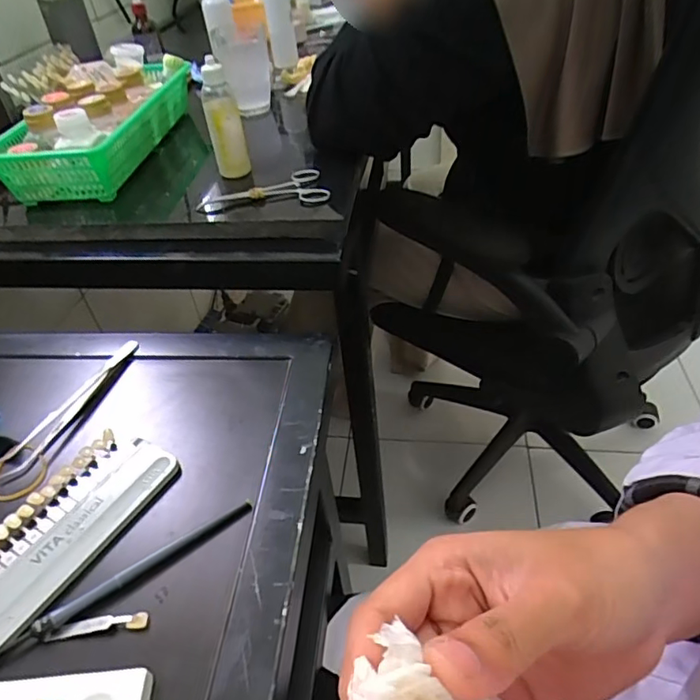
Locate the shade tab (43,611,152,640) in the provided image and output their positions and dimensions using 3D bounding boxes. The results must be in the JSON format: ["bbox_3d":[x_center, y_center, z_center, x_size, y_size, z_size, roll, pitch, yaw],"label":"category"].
[{"bbox_3d":[-0.136,0.149,0.291,0.052,0.005,0.009,-8,42,-2],"label":"shade tab"}]

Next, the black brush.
[{"bbox_3d":[-0.115,0.124,0.312,0.128,0.009,0.010,-28,46,-22],"label":"black brush"}]

